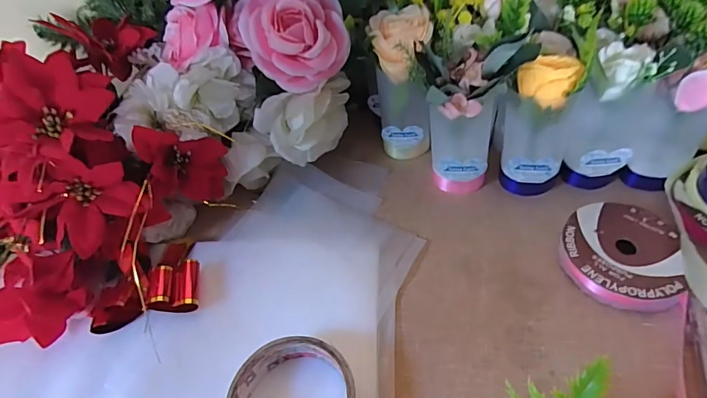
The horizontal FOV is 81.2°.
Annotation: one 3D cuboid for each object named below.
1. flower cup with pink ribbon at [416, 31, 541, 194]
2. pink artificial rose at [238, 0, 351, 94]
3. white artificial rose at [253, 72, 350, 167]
[{"bbox_3d":[0.103,-0.076,0.387,0.091,0.142,0.067,-1,47,5],"label":"flower cup with pink ribbon"},{"bbox_3d":[-0.055,-0.149,0.376,0.082,0.075,0.074,-29,51,-21],"label":"pink artificial rose"},{"bbox_3d":[-0.046,-0.082,0.414,0.053,0.067,0.095,25,54,26],"label":"white artificial rose"}]

